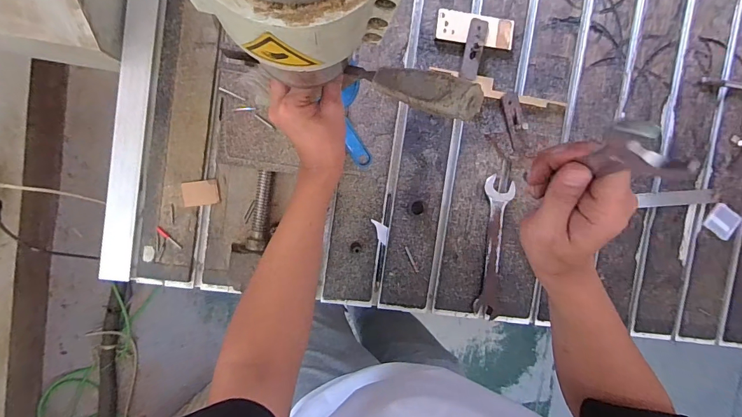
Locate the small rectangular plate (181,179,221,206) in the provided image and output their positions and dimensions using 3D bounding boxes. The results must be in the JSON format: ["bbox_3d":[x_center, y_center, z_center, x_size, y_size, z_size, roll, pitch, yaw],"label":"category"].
[{"bbox_3d":[-0.272,-0.025,0.614,0.055,0.004,0.039,-9,96,-6],"label":"small rectangular plate"}]

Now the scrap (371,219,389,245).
[{"bbox_3d":[0.018,0.037,0.661,0.023,0.010,0.050,-28,113,-4],"label":"scrap"}]

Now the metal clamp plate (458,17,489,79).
[{"bbox_3d":[0.171,-0.265,0.636,0.030,0.012,0.098,12,91,3],"label":"metal clamp plate"}]

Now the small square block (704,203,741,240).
[{"bbox_3d":[0.675,0.026,0.735,0.058,0.009,0.056,32,91,-9],"label":"small square block"}]

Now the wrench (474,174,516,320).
[{"bbox_3d":[0.217,0.071,0.679,0.048,0.008,0.247,4,95,-7],"label":"wrench"}]

